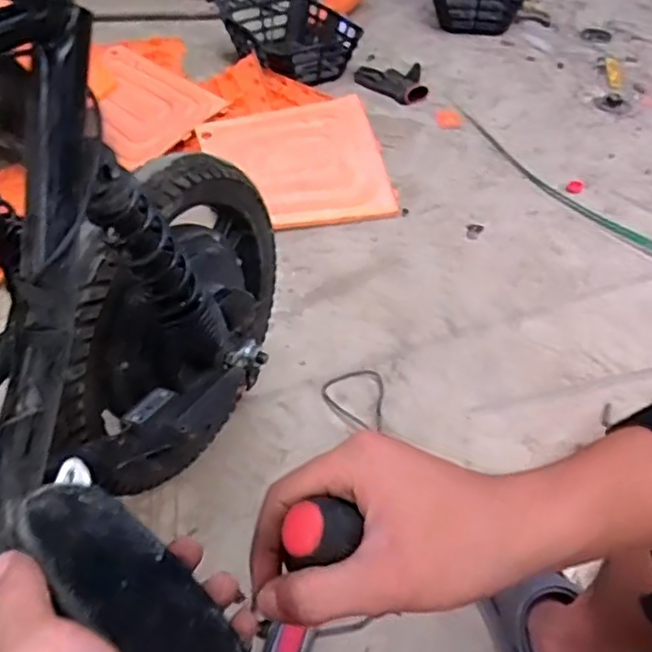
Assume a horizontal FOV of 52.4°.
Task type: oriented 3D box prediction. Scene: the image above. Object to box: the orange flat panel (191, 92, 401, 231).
[{"bbox_3d":[-0.050,-0.300,1.257,0.319,0.023,0.256,-14,80,-11],"label":"orange flat panel"}]

